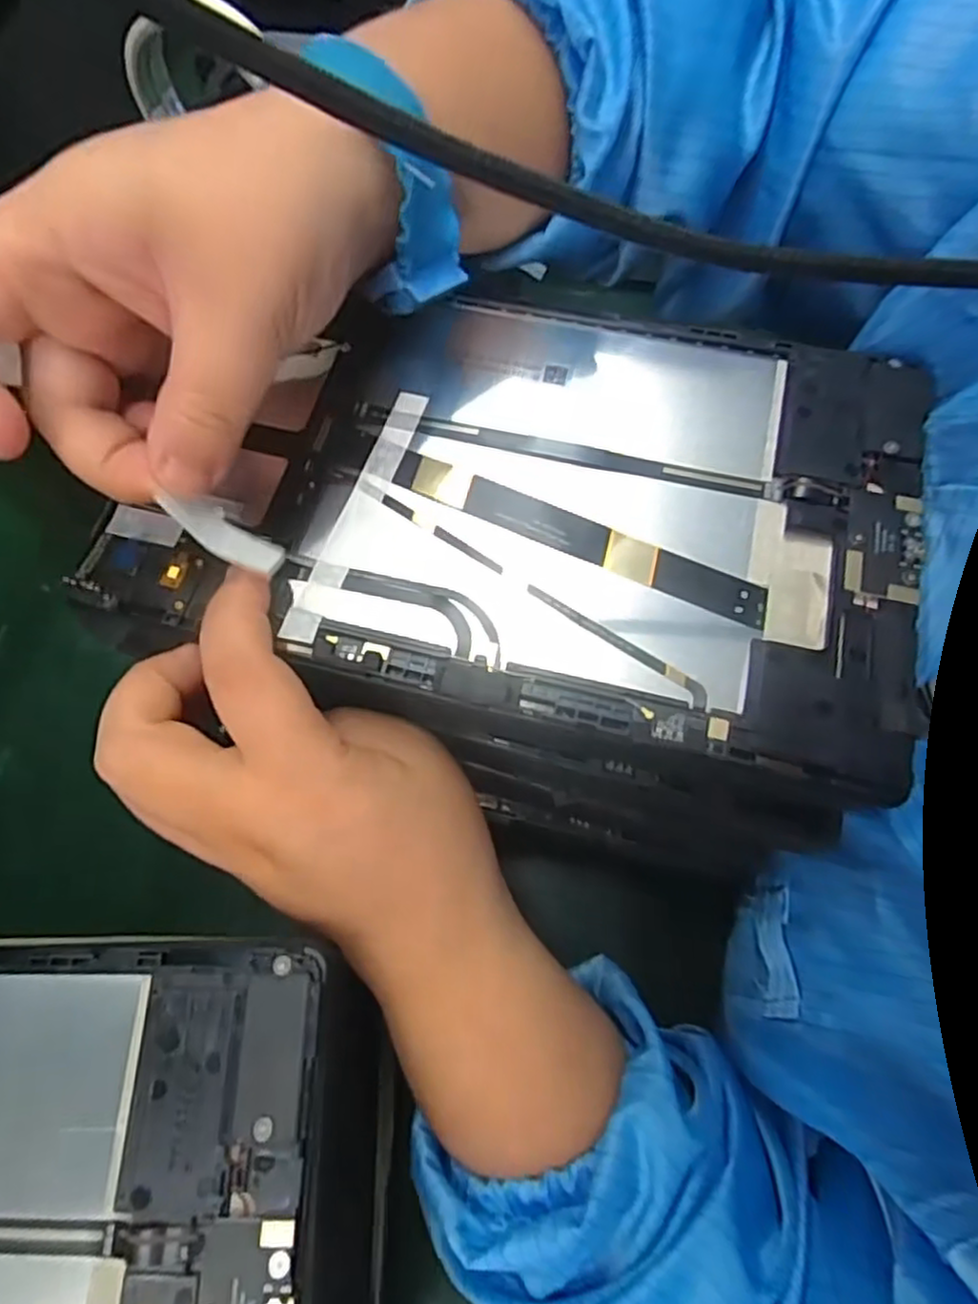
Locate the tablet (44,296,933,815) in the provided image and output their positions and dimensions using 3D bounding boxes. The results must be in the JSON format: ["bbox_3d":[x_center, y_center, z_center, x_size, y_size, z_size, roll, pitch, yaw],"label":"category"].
[{"bbox_3d":[0.013,-0.052,0.218,0.223,0.009,0.144,14,69,8],"label":"tablet"}]

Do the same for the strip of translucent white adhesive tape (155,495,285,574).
[{"bbox_3d":[-0.071,-0.032,0.190,0.032,0.005,0.012,29,70,-14],"label":"strip of translucent white adhesive tape"}]

